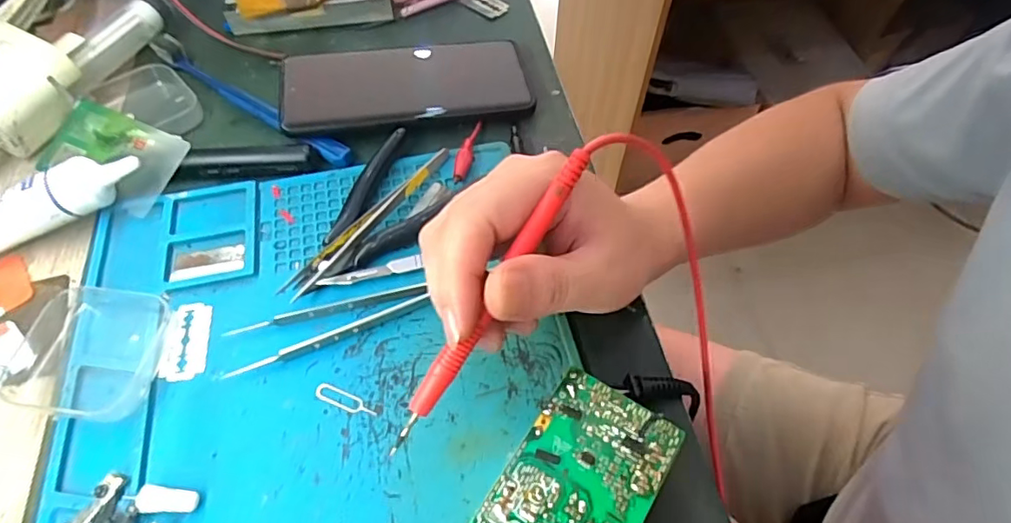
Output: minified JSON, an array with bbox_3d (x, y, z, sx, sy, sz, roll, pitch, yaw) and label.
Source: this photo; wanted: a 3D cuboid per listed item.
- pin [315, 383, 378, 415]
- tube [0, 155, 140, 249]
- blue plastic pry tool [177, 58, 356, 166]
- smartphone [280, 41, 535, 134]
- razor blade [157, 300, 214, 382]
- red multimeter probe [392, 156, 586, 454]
[{"bbox_3d":[-0.077,0.067,0.263,0.033,0.004,0.008,19,60,12],"label":"pin"},{"bbox_3d":[-0.262,-0.030,0.308,0.110,0.033,0.030,-19,60,-12],"label":"tube"},{"bbox_3d":[-0.168,-0.105,0.370,0.169,0.008,0.013,30,62,18],"label":"blue plastic pry tool"},{"bbox_3d":[-0.066,-0.121,0.367,0.162,0.009,0.070,-9,63,-8],"label":"smartphone"},{"bbox_3d":[-0.164,0.040,0.280,0.022,0.004,0.043,-6,58,-4],"label":"razor blade"},{"bbox_3d":[-0.005,0.013,0.197,0.009,0.008,0.126,31,86,18],"label":"red multimeter probe"}]

